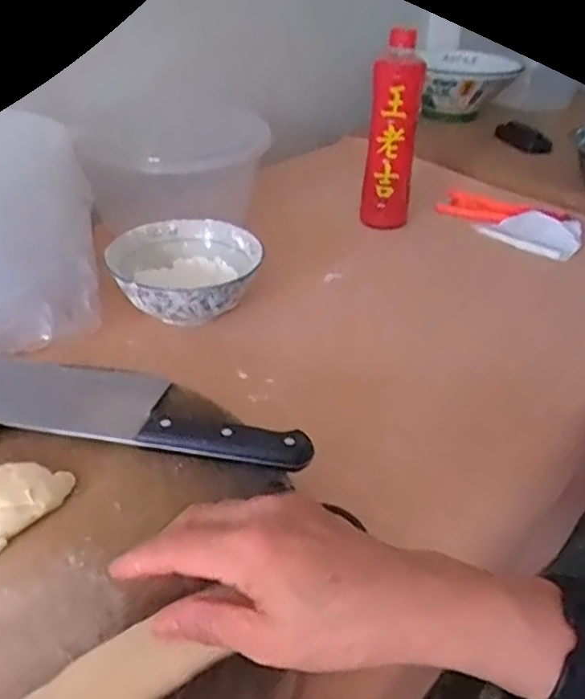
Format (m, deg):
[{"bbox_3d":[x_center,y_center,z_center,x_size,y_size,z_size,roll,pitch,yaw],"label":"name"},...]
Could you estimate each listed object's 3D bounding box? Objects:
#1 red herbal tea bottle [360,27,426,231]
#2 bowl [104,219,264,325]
[{"bbox_3d":[0.121,-0.247,0.791,0.061,0.248,0.049,6,34,5],"label":"red herbal tea bottle"},{"bbox_3d":[-0.103,-0.070,0.642,0.137,0.068,0.147,2,34,-1],"label":"bowl"}]

